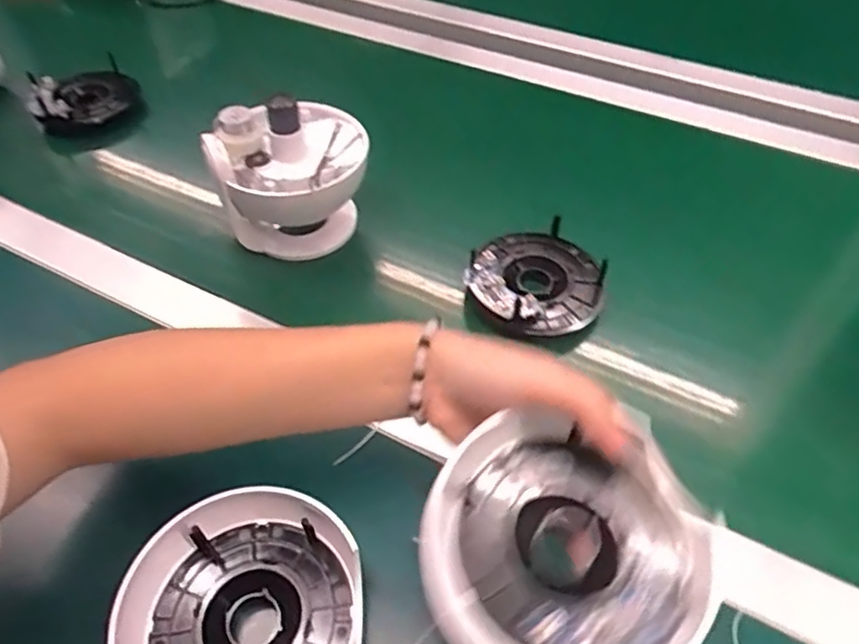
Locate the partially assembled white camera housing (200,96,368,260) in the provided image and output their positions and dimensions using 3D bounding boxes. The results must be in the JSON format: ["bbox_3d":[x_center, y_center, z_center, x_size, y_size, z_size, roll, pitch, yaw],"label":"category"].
[{"bbox_3d":[-0.105,-0.106,0.488,0.103,0.106,0.095,-1,49,1],"label":"partially assembled white camera housing"}]

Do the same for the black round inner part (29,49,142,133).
[{"bbox_3d":[-0.336,-0.218,0.626,0.103,0.042,0.087,-25,53,-19],"label":"black round inner part"}]

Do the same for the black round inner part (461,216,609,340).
[{"bbox_3d":[0.079,-0.034,0.477,0.101,0.025,0.095,-1,49,1],"label":"black round inner part"}]

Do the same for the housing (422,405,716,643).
[{"bbox_3d":[0.057,0.101,0.272,0.116,0.042,0.111,-1,49,1],"label":"housing"}]

